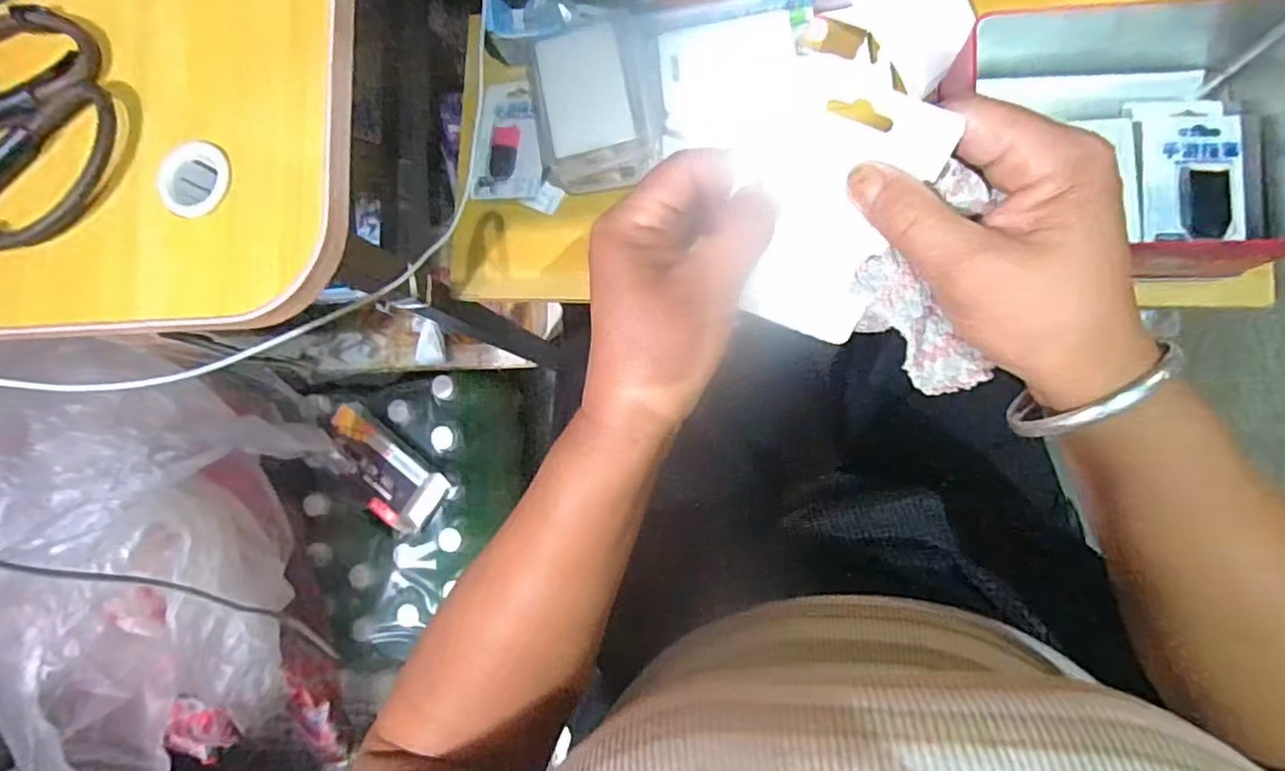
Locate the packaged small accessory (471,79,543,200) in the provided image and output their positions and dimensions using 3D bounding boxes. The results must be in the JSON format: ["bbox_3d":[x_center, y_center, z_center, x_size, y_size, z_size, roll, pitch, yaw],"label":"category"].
[{"bbox_3d":[-0.107,-0.202,0.528,0.058,0.014,0.098,7,86,8],"label":"packaged small accessory"}]

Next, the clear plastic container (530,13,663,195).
[{"bbox_3d":[-0.034,-0.207,0.481,0.083,0.032,0.117,-7,84,7],"label":"clear plastic container"}]

